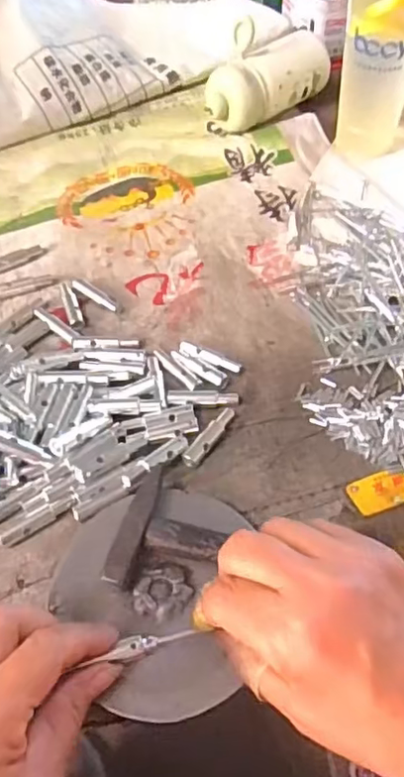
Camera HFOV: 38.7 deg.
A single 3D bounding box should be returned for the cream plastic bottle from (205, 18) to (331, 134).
[{"bbox_3d":[0.074,-0.339,0.628,0.152,0.080,0.058,-35,58,-21],"label":"cream plastic bottle"}]

